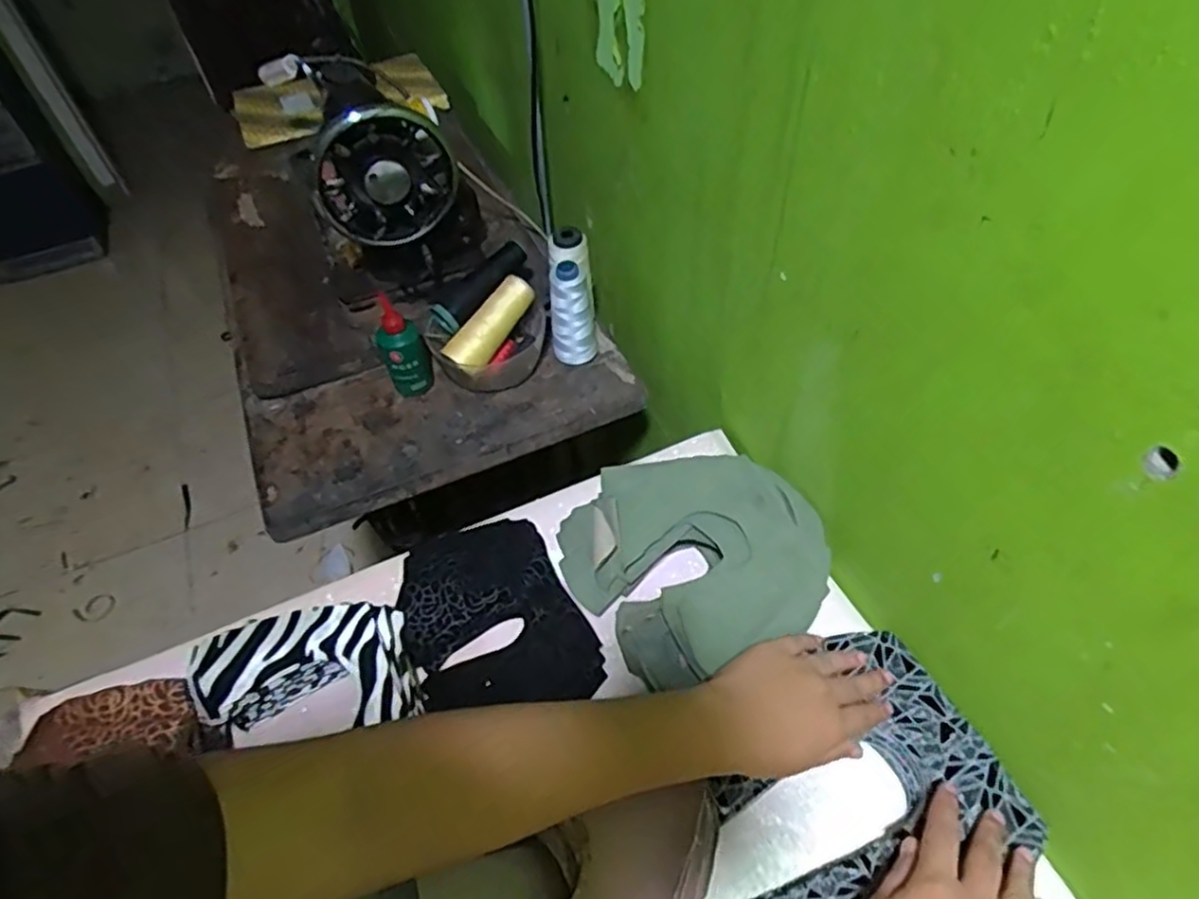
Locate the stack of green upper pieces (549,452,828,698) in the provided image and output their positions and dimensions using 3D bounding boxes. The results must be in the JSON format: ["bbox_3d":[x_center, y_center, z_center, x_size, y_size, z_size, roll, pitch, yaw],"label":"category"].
[{"bbox_3d":[0.079,0.089,0.550,0.195,0.079,0.175,-22,54,-13],"label":"stack of green upper pieces"}]

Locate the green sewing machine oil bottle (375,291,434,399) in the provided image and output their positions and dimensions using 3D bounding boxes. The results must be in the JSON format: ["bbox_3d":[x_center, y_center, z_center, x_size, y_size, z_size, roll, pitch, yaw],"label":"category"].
[{"bbox_3d":[-0.198,-0.102,0.708,0.043,0.118,0.029,-18,53,-11],"label":"green sewing machine oil bottle"}]

